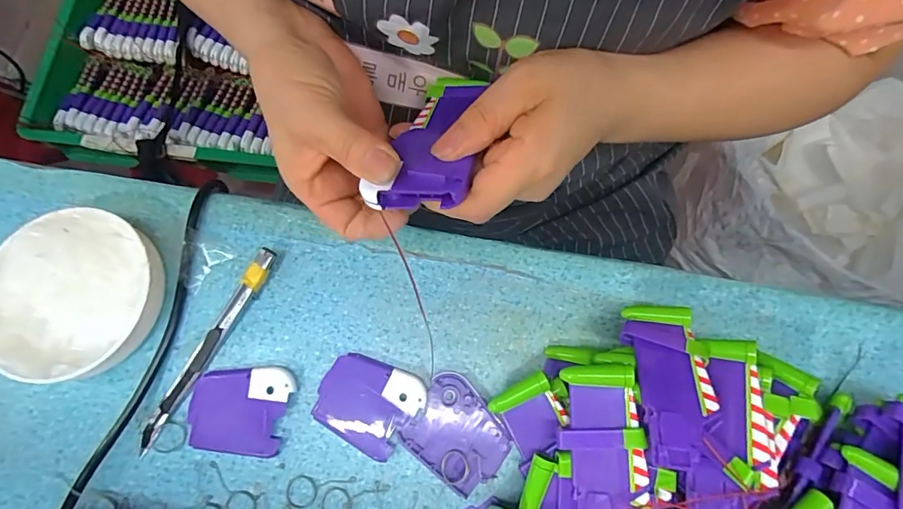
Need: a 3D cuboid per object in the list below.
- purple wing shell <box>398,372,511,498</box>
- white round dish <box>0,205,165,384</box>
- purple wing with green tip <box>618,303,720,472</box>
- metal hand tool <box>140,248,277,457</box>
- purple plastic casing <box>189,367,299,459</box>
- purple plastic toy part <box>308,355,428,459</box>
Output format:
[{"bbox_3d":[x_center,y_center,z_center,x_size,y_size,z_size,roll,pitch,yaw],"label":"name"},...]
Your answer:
[{"bbox_3d":[0.004,0.108,0.291,0.059,0.005,0.052,37,78,10],"label":"purple wing shell"},{"bbox_3d":[-0.239,0.025,0.303,0.101,0.026,0.104,0,74,1],"label":"white round dish"},{"bbox_3d":[0.117,0.068,0.256,0.041,0.009,0.088,7,53,3],"label":"purple wing with green tip"},{"bbox_3d":[-0.154,0.058,0.301,0.014,0.012,0.140,28,77,8],"label":"metal hand tool"},{"bbox_3d":[-0.131,0.095,0.294,0.060,0.009,0.051,6,75,3],"label":"purple plastic casing"},{"bbox_3d":[-0.052,0.090,0.295,0.060,0.009,0.053,30,77,9],"label":"purple plastic toy part"}]

